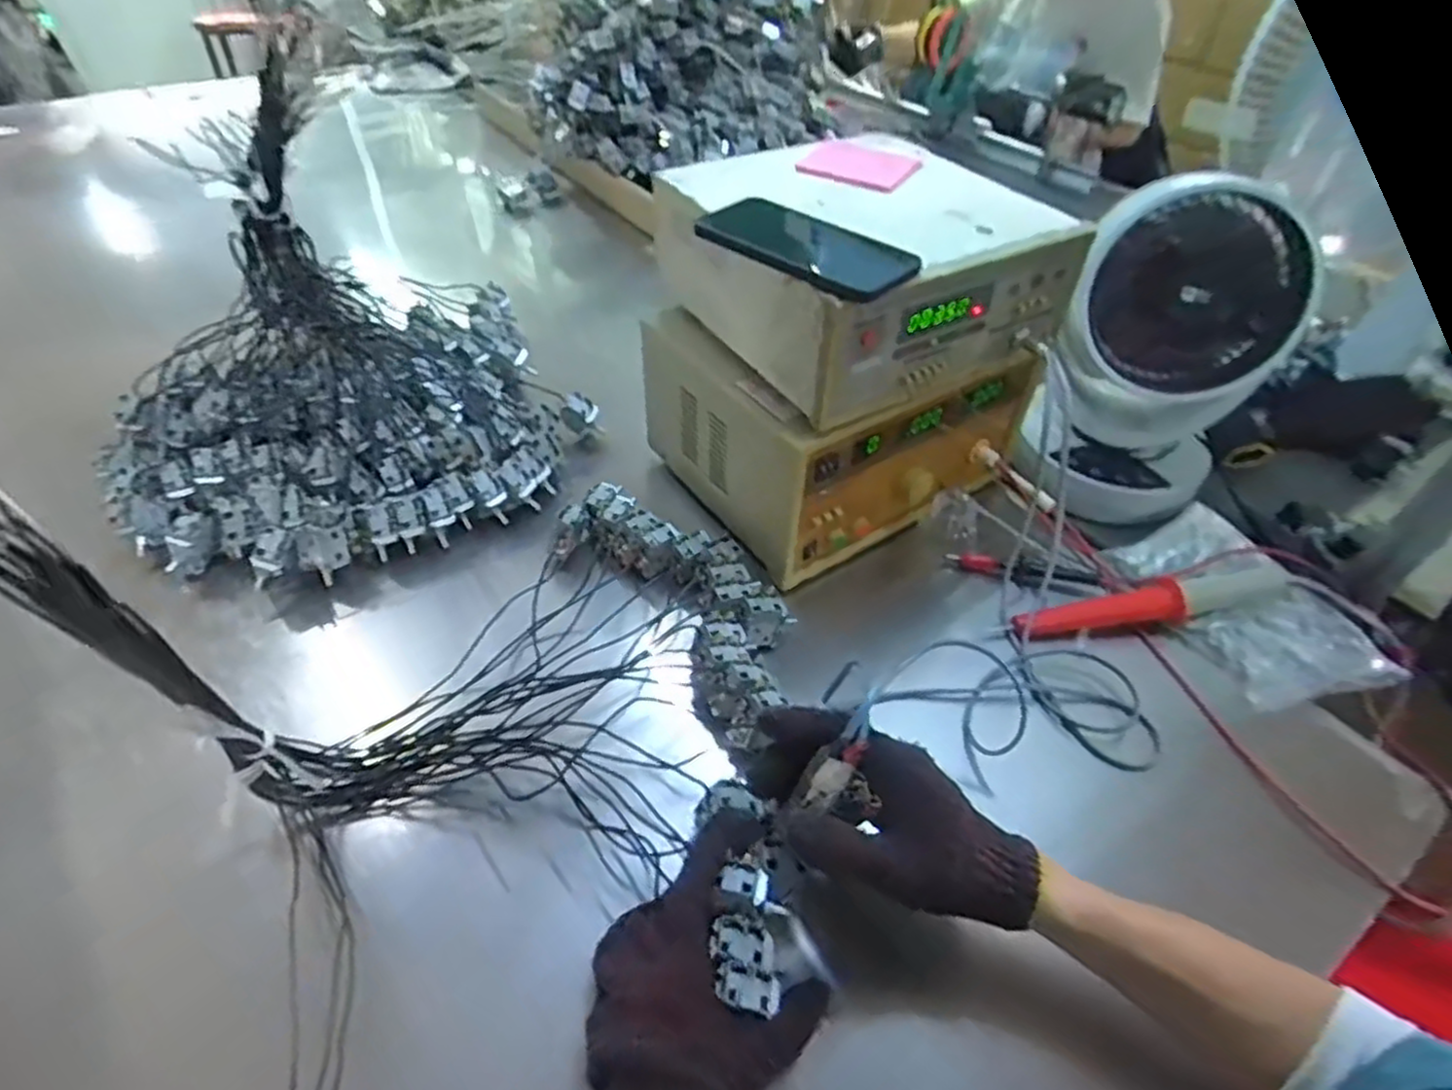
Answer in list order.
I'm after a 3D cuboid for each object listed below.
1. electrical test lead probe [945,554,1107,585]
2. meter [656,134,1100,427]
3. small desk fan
[{"bbox_3d":[0.292,0.025,0.739,0.140,0.017,0.020,10,46,6],"label":"electrical test lead probe"},{"bbox_3d":[0.111,-0.259,0.670,0.298,0.118,0.283,-20,51,-21],"label":"meter"},{"bbox_3d":[0.438,-0.199,0.759,0.191,0.275,0.263,23,49,18],"label":"small desk fan"}]

